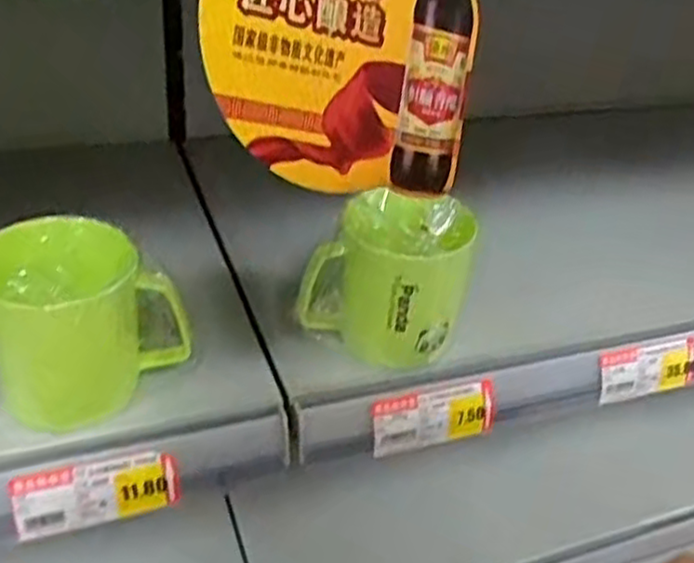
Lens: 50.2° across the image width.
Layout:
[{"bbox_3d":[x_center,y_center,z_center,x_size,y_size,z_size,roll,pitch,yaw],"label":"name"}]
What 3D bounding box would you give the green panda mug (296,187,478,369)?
[{"bbox_3d":[0.030,-0.004,0.495,0.100,0.098,0.087,14,38,13],"label":"green panda mug"}]

